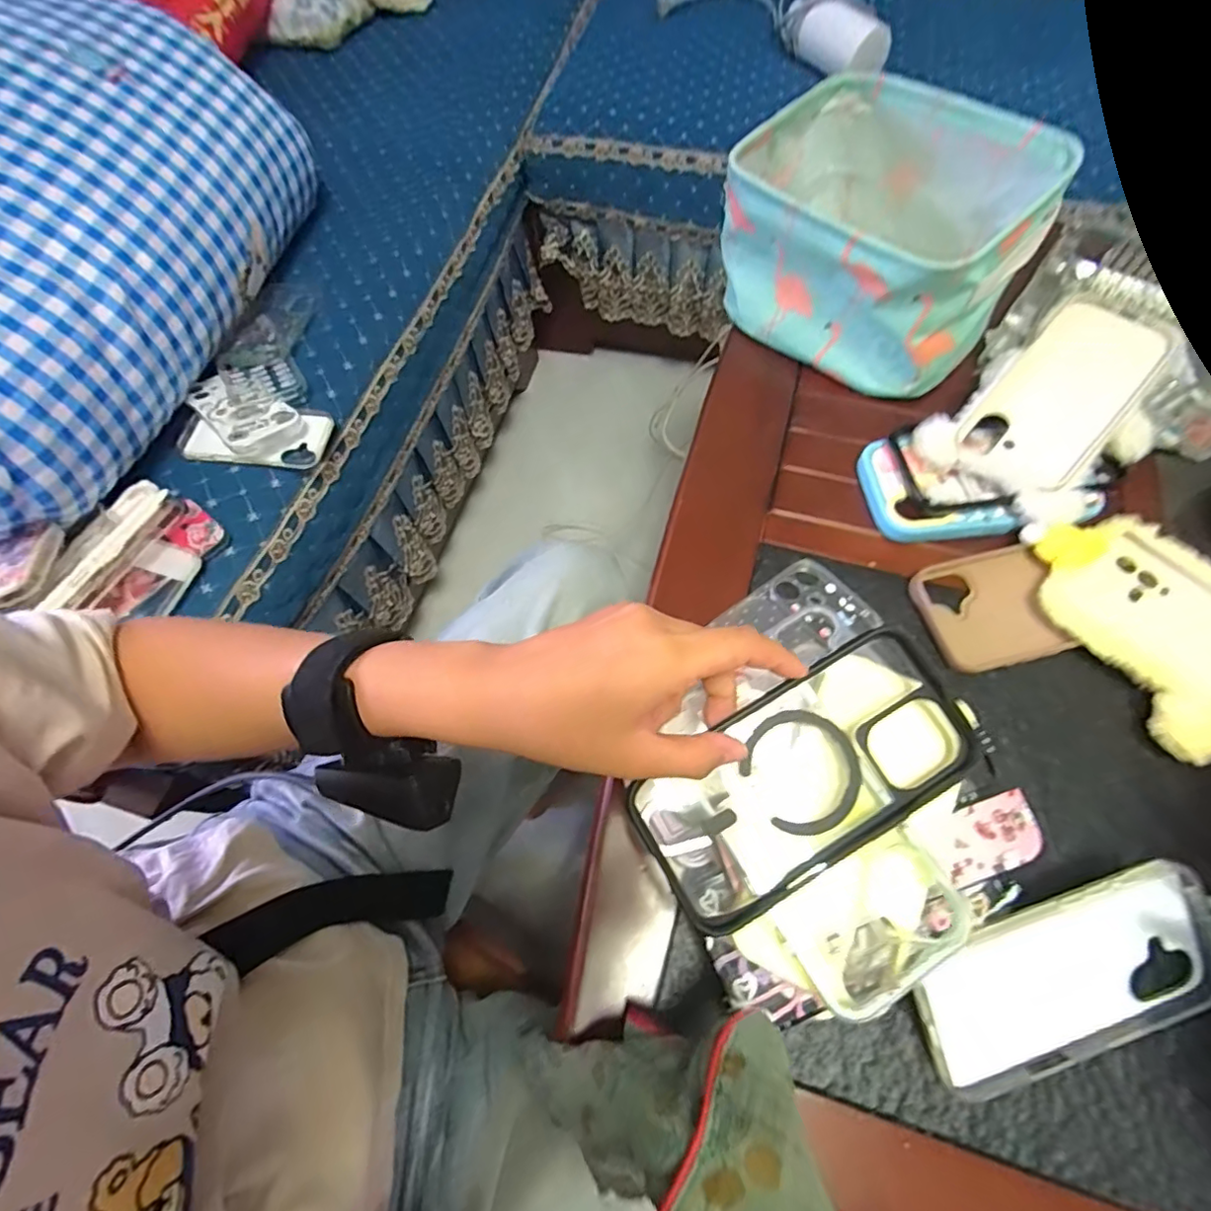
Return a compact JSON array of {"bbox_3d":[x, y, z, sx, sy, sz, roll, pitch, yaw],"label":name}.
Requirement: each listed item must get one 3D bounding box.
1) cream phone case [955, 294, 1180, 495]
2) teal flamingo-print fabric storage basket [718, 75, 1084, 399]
[{"bbox_3d":[0.313,-0.144,0.386,0.074,0.007,0.151,41,90,22],"label":"cream phone case"},{"bbox_3d":[0.211,-0.287,0.439,0.206,0.114,0.168,42,73,18],"label":"teal flamingo-print fabric storage basket"}]

